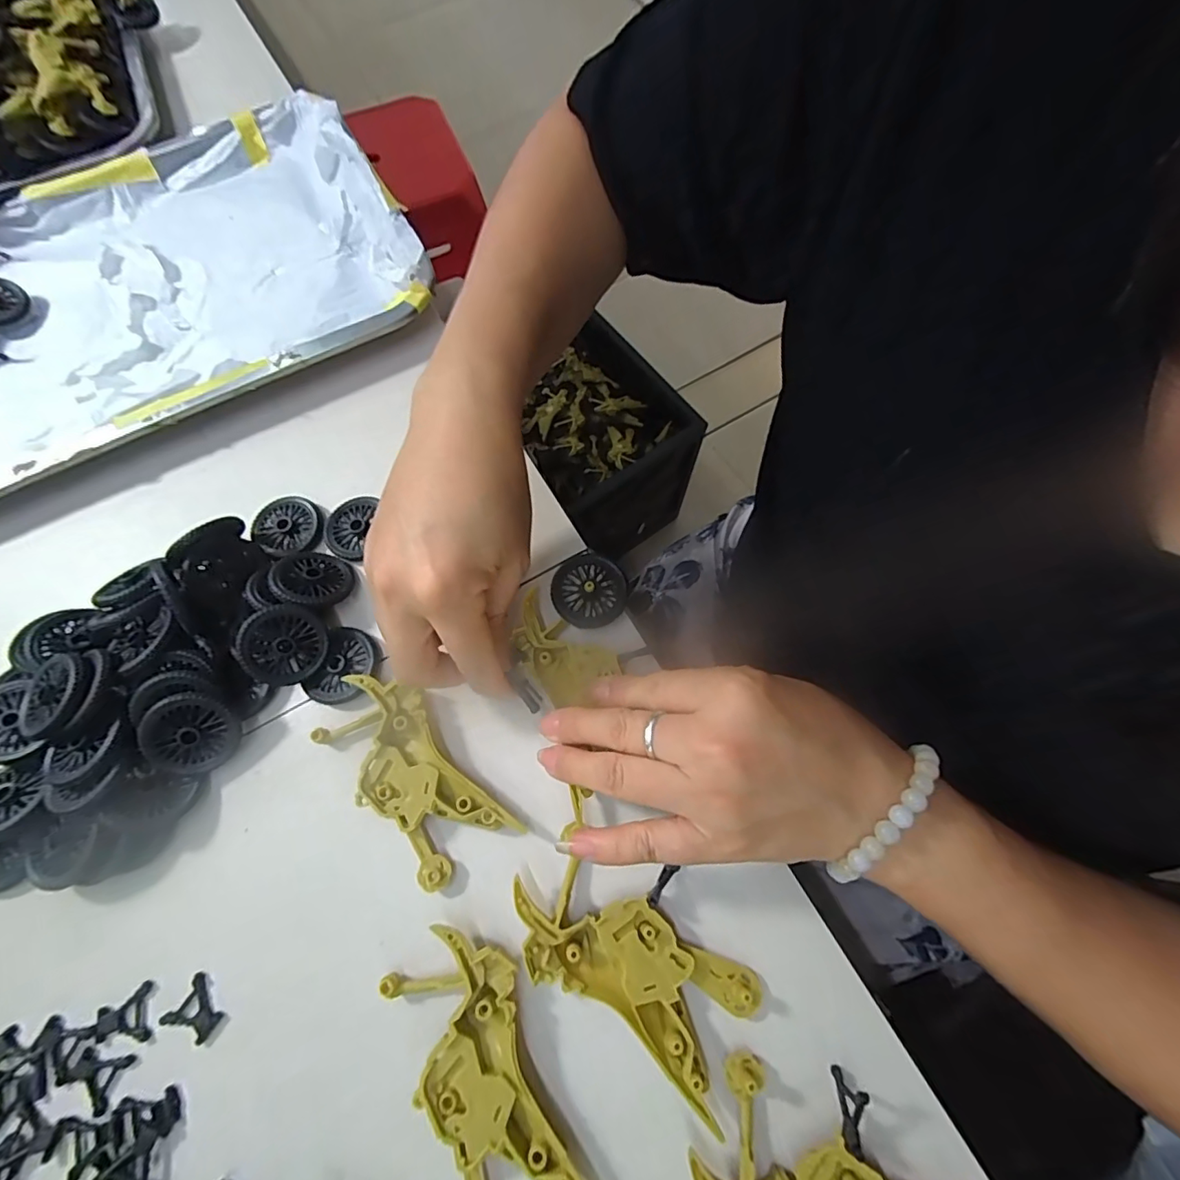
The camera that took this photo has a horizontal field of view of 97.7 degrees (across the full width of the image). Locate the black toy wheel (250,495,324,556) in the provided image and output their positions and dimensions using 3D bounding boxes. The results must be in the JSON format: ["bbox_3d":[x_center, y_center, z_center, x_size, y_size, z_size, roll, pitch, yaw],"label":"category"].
[{"bbox_3d":[-0.168,-0.035,0.285,0.035,0.005,0.036,-1,69,2],"label":"black toy wheel"}]

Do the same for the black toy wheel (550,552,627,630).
[{"bbox_3d":[-0.001,-0.001,0.257,0.036,0.009,0.037,-1,69,2],"label":"black toy wheel"}]

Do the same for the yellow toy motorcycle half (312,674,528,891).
[{"bbox_3d":[-0.081,0.083,0.235,0.046,0.013,0.097,-43,73,-12],"label":"yellow toy motorcycle half"}]

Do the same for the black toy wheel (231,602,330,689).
[{"bbox_3d":[-0.148,0.027,0.250,0.037,0.007,0.037,11,87,-24],"label":"black toy wheel"}]

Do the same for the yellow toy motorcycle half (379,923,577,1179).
[{"bbox_3d":[-0.040,0.180,0.195,0.047,0.013,0.096,-29,71,-8],"label":"yellow toy motorcycle half"}]

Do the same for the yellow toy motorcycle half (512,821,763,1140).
[{"bbox_3d":[0.015,0.145,0.204,0.096,0.014,0.050,39,76,15],"label":"yellow toy motorcycle half"}]

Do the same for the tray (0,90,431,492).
[{"bbox_3d":[-0.296,-0.207,0.344,0.333,0.029,0.262,-27,70,-7],"label":"tray"}]

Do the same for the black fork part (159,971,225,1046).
[{"bbox_3d":[-0.160,0.171,0.209,0.021,0.004,0.020,30,74,13],"label":"black fork part"}]

